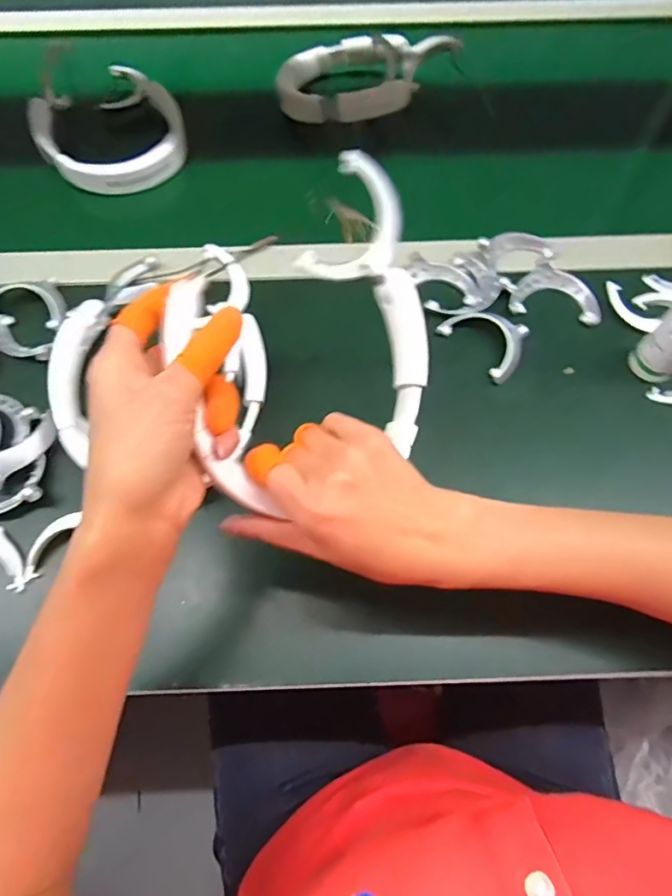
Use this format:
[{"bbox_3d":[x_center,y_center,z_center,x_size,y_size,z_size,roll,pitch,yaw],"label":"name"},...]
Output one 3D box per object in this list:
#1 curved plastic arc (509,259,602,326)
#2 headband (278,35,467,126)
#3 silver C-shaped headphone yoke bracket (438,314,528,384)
[{"bbox_3d":[0.203,-0.142,0.460,0.077,0.010,0.060,17,65,9],"label":"curved plastic arc"},{"bbox_3d":[0.034,-0.420,0.567,0.194,0.044,0.139,4,64,3],"label":"headband"},{"bbox_3d":[0.133,-0.097,0.433,0.053,0.015,0.072,-38,69,-16],"label":"silver C-shaped headphone yoke bracket"}]

